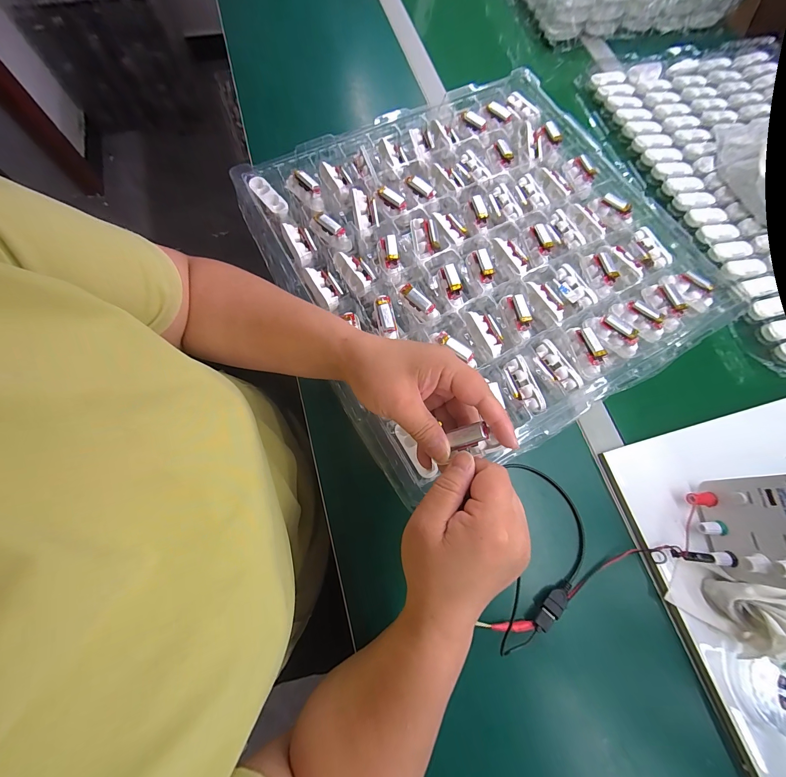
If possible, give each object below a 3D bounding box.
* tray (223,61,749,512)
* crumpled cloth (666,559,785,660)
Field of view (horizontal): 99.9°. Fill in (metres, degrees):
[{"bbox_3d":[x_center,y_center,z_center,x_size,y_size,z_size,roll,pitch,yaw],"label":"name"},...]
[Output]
[{"bbox_3d":[0.102,-0.168,0.413,0.462,0.048,0.452,-29,75,-13],"label":"tray"},{"bbox_3d":[0.311,0.203,0.301,0.080,0.044,0.063,24,71,5],"label":"crumpled cloth"}]

